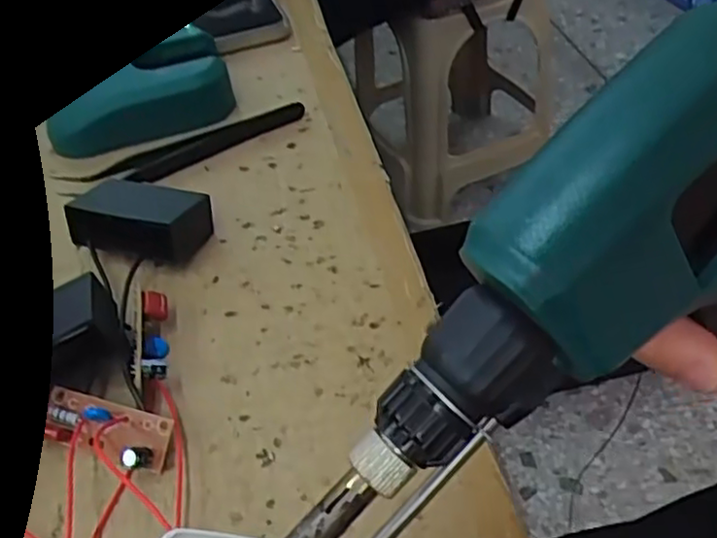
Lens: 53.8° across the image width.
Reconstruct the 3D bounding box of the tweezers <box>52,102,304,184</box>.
[{"bbox_3d":[-0.078,-0.057,0.329,0.110,0.009,0.012,-21,46,-14],"label":"tweezers"}]

